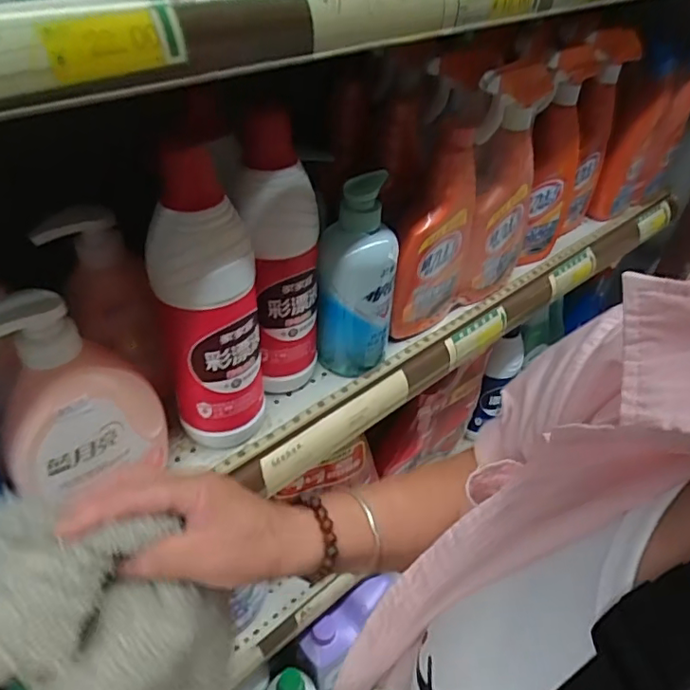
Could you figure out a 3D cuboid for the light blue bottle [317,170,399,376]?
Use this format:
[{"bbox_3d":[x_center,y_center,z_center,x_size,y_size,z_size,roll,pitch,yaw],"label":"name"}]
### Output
[{"bbox_3d":[0.011,-0.059,0.532,0.069,0.187,0.070,4,41,0],"label":"light blue bottle"}]

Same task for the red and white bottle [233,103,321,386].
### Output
[{"bbox_3d":[-0.052,-0.062,0.475,0.059,0.231,0.074,4,41,0],"label":"red and white bottle"}]

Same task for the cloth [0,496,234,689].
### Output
[{"bbox_3d":[-0.131,0.183,0.320,0.080,0.227,0.117,-1,34,33],"label":"cloth"}]

